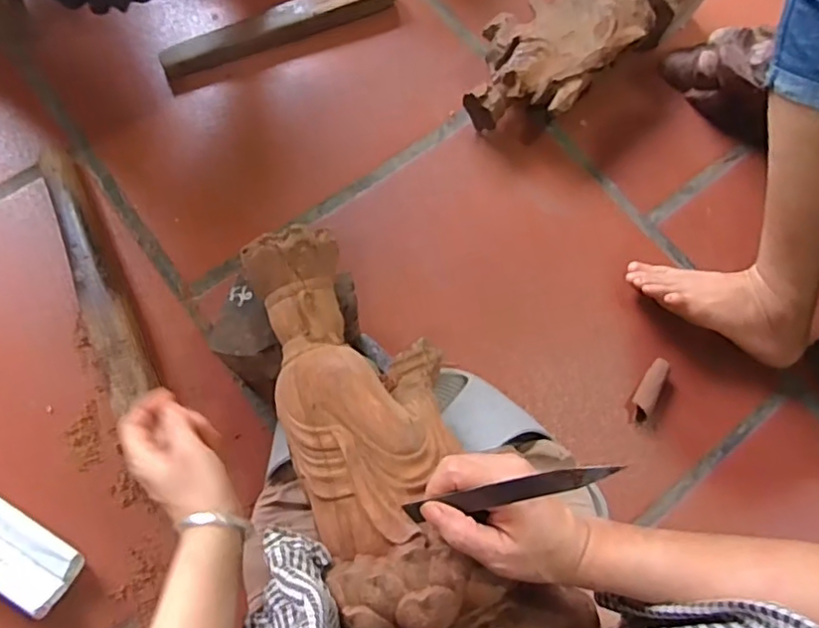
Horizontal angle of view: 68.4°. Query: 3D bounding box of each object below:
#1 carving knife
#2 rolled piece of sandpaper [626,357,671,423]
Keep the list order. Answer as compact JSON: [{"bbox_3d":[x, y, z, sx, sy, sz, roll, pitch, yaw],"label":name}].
[{"bbox_3d":[0.064,0.113,0.385,0.138,0.007,0.012,-20,72,25],"label":"carving knife"},{"bbox_3d":[0.278,0.090,0.703,0.024,0.025,0.078,35,75,8],"label":"rolled piece of sandpaper"}]

